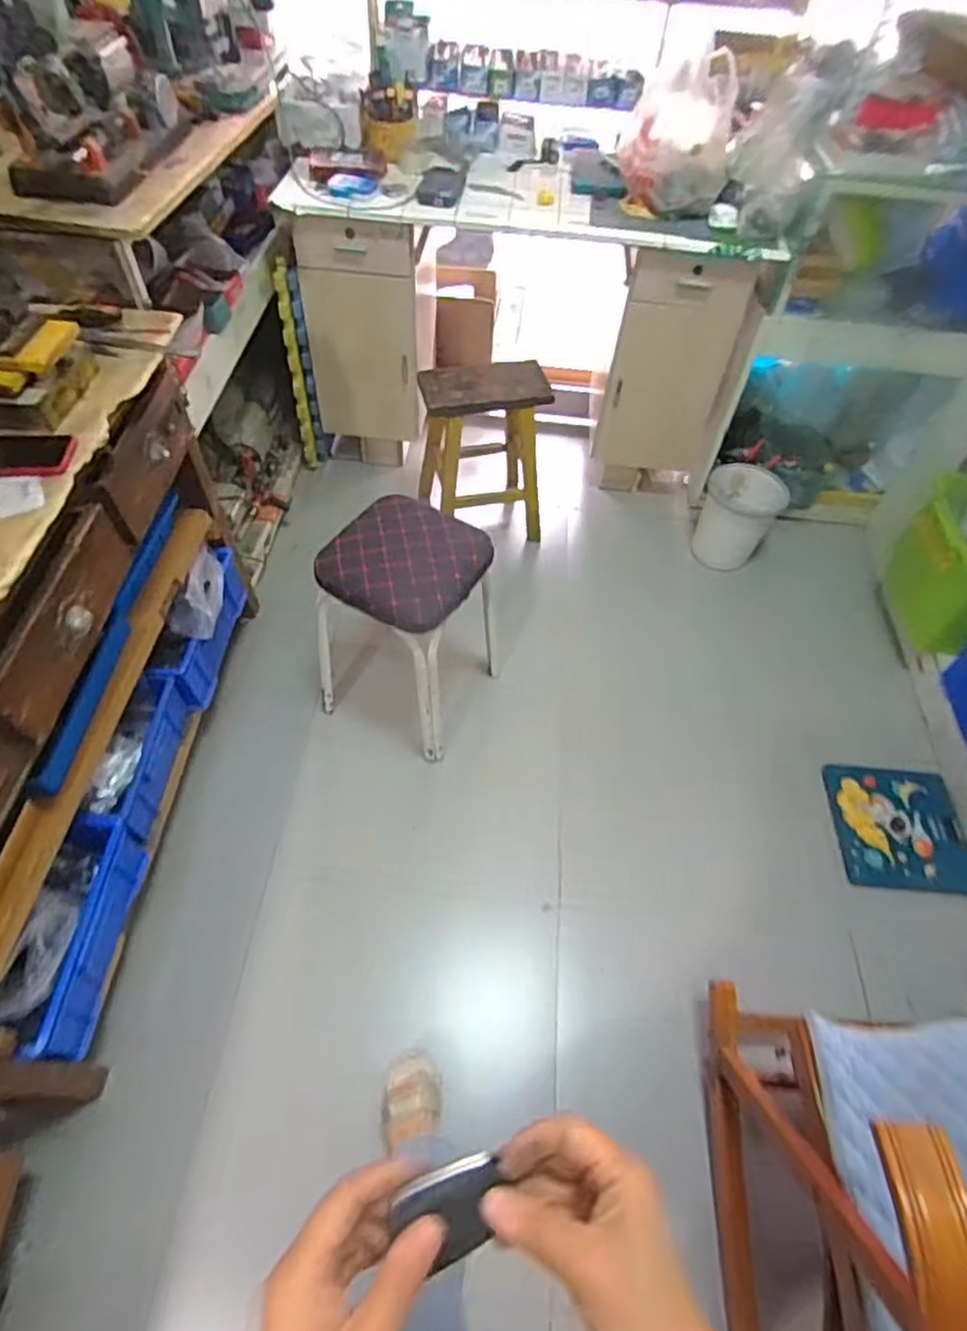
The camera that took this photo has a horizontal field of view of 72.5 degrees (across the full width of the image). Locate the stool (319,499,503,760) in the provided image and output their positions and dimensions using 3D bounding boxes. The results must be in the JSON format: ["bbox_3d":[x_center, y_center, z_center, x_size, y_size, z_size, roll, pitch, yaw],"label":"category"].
[{"bbox_3d":[-0.165,-0.084,1.388,0.305,0.474,0.319,21,57,10],"label":"stool"}]

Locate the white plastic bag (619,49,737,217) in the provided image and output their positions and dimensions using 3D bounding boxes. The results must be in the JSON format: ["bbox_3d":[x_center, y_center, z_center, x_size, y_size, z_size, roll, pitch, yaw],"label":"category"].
[{"bbox_3d":[0.430,-1.156,1.440,0.224,0.252,0.204,16,56,7],"label":"white plastic bag"}]

